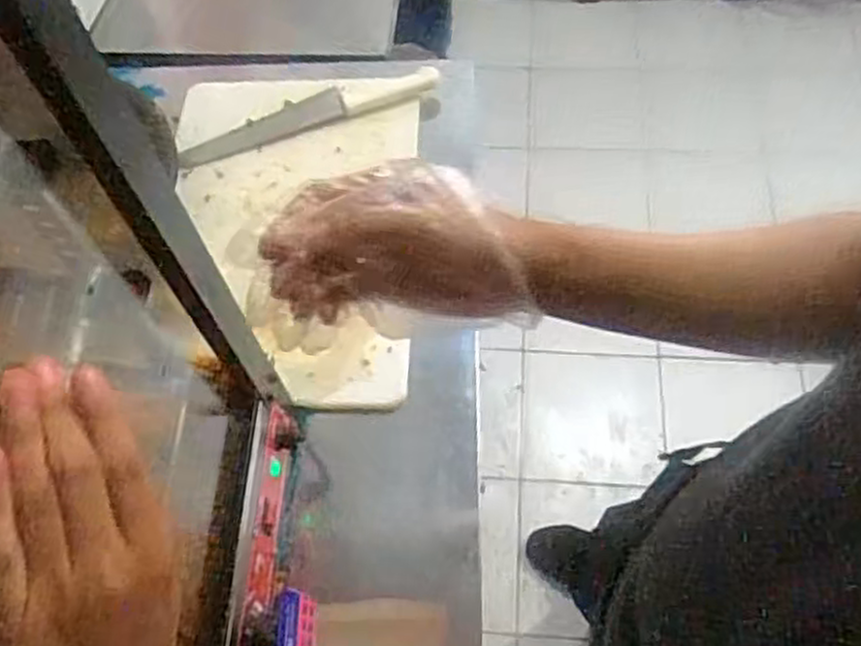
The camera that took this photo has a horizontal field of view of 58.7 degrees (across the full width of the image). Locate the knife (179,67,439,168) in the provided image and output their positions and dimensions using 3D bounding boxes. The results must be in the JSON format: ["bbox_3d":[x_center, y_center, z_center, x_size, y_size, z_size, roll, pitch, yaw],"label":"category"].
[{"bbox_3d":[-0.145,-0.257,0.934,0.323,0.015,0.049,-18,61,-6],"label":"knife"}]

